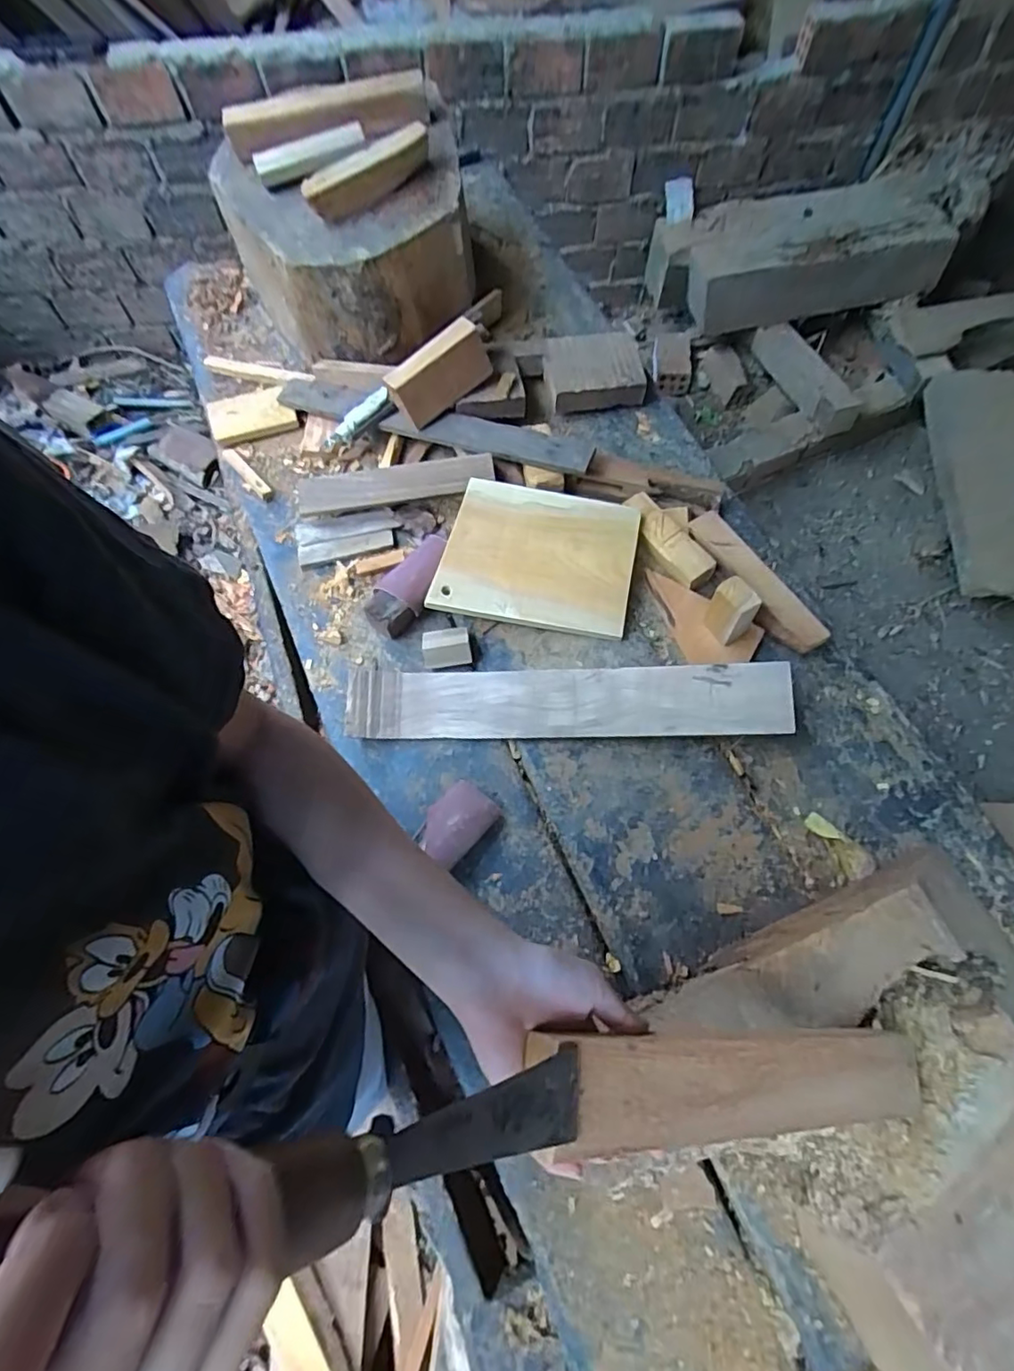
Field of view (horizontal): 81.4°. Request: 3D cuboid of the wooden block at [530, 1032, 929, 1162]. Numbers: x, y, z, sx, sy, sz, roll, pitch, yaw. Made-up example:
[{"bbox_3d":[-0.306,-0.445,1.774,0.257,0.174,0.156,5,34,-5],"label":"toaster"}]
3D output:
[{"bbox_3d":[0.147,0.242,0.357,0.329,0.029,0.061,19,64,-27],"label":"wooden block"}]

